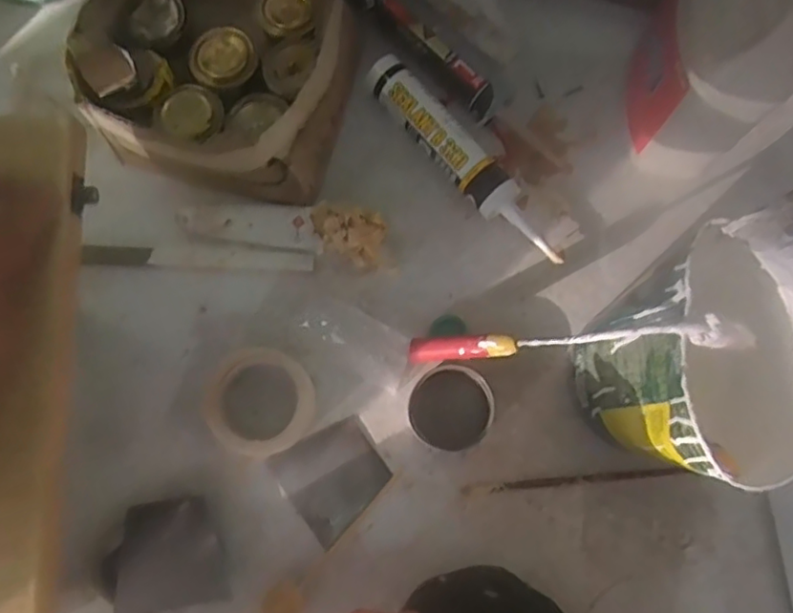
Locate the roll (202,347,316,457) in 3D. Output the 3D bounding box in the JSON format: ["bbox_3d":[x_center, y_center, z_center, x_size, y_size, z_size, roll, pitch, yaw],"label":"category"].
[{"bbox_3d":[-0.136,0.098,0.634,0.102,0.055,0.104,0,78,-1],"label":"roll"}]

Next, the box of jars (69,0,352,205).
[{"bbox_3d":[-0.189,-0.275,0.684,0.261,0.095,0.284,13,78,2],"label":"box of jars"}]

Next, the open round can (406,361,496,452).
[{"bbox_3d":[0.056,0.105,0.641,0.086,0.033,0.084,0,78,-1],"label":"open round can"}]

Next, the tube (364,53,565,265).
[{"bbox_3d":[0.072,-0.164,0.691,0.044,0.046,0.298,-37,81,-8],"label":"tube"}]

